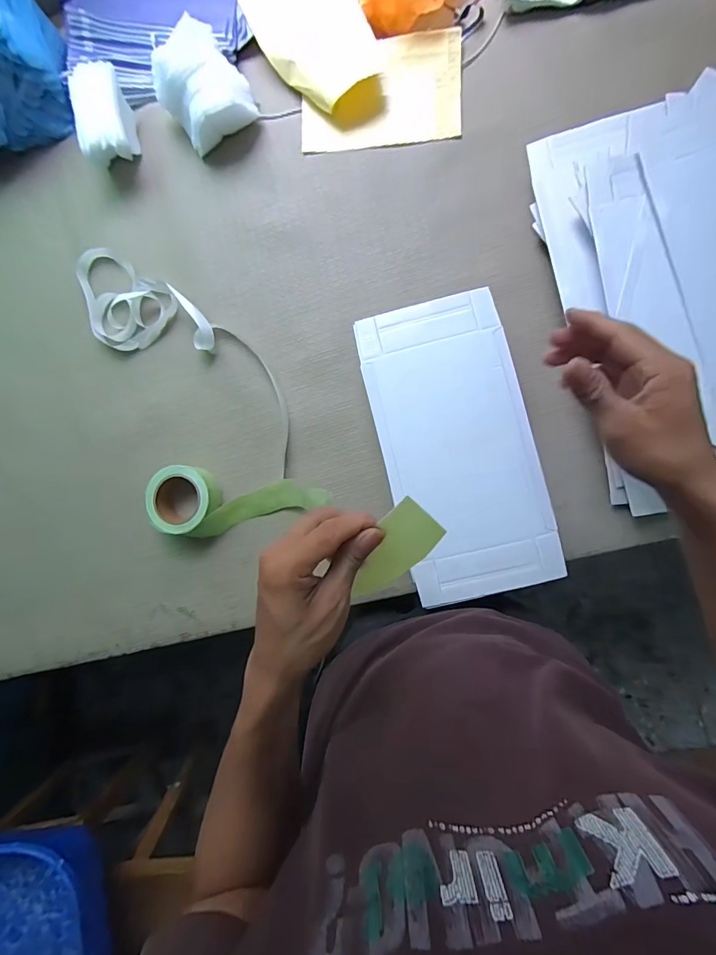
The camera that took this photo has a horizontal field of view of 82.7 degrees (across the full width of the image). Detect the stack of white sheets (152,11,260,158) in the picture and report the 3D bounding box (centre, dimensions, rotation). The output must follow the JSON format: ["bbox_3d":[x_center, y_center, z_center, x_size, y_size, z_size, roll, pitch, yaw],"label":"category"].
[{"bbox_3d":[-0.256,-0.642,0.676,0.138,0.105,0.120,-31,85,6],"label":"stack of white sheets"}]

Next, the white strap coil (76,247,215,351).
[{"bbox_3d":[-0.394,-0.289,0.716,0.290,0.038,0.144,33,93,7],"label":"white strap coil"}]

